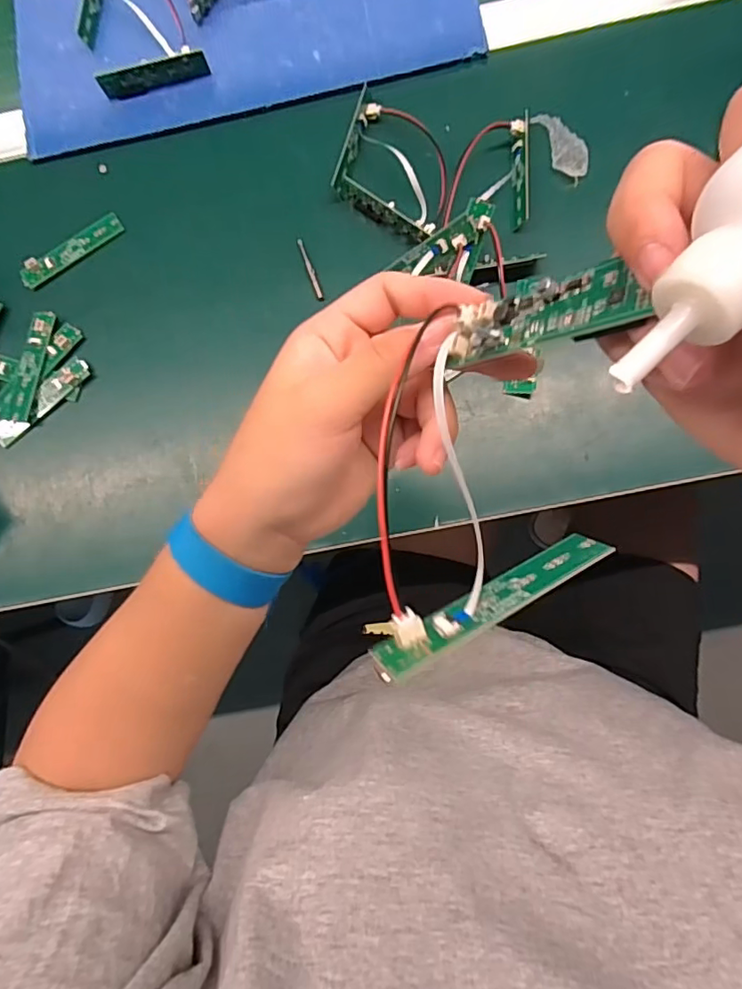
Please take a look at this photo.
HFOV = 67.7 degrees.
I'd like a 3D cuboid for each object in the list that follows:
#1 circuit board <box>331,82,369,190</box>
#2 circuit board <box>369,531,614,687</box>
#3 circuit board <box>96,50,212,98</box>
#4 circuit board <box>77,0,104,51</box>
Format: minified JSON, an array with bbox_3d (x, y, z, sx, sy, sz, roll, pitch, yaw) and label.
[{"bbox_3d":[-0.013,-0.260,0.407,0.008,0.014,0.080,17,85,6],"label":"circuit board"},{"bbox_3d":[0.038,0.031,0.170,0.084,0.017,0.009,-24,117,-18],"label":"circuit board"},{"bbox_3d":[-0.163,-0.317,0.420,0.081,0.020,0.009,-12,83,2],"label":"circuit board"},{"bbox_3d":[-0.218,-0.393,0.436,0.015,0.013,0.080,8,84,5],"label":"circuit board"}]

